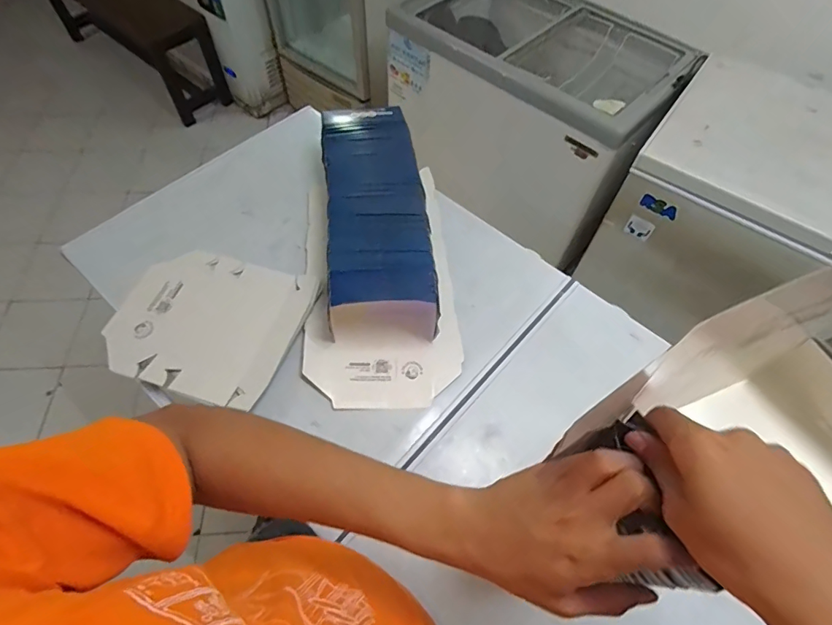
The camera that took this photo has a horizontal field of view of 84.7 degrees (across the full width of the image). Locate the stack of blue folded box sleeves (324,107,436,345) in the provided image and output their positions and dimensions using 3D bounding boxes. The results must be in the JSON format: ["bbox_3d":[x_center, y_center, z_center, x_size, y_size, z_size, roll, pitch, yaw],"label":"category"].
[{"bbox_3d":[-0.083,-0.191,0.926,0.196,0.133,0.521,-4,59,-5],"label":"stack of blue folded box sleeves"}]

